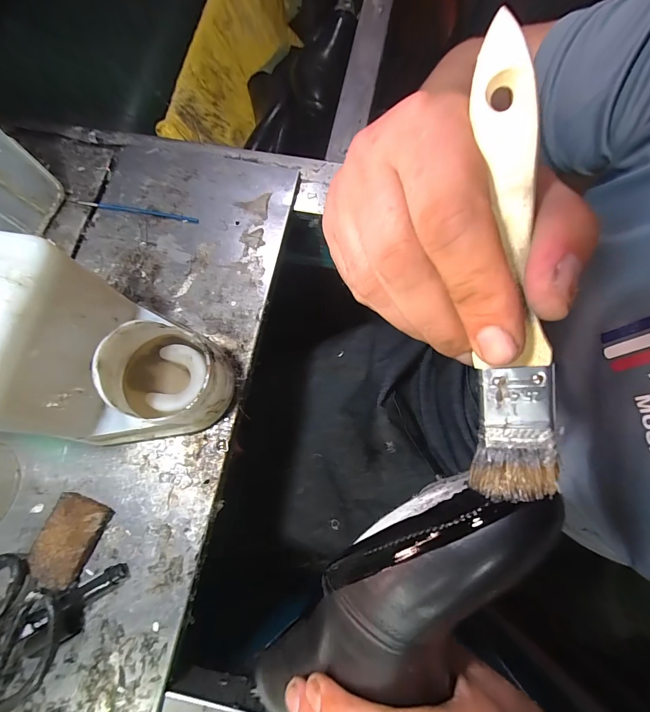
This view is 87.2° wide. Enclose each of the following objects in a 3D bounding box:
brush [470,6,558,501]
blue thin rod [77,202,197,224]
[{"bbox_3d":[0.061,-0.025,0.111,0.022,0.011,0.147,-5,97,0],"label":"brush"},{"bbox_3d":[-0.231,-0.179,0.421,0.154,0.004,0.009,11,75,4],"label":"blue thin rod"}]

